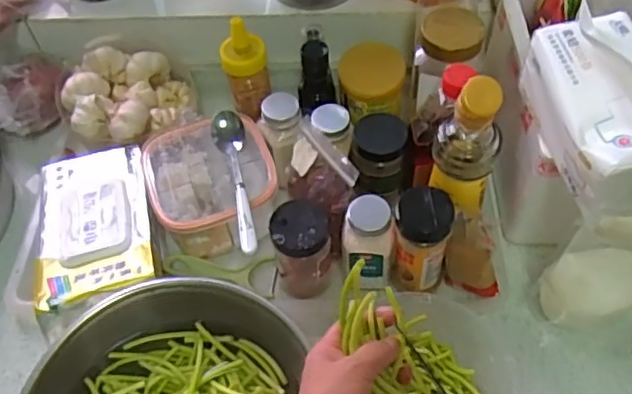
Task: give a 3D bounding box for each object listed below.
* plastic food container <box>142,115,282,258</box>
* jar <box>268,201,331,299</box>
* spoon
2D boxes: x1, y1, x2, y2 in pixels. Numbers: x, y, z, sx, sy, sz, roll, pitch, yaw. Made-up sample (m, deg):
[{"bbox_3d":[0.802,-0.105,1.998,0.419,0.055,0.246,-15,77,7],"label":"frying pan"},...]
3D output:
[{"bbox_3d":[-0.117,-0.013,0.700,0.137,0.089,0.145,-1,56,2],"label":"plastic food container"},{"bbox_3d":[-0.014,0.057,0.630,0.057,0.109,0.059,-1,56,2],"label":"jar"},{"bbox_3d":[-0.086,-0.016,0.630,0.034,0.033,0.173,-9,56,-3],"label":"spoon"}]

